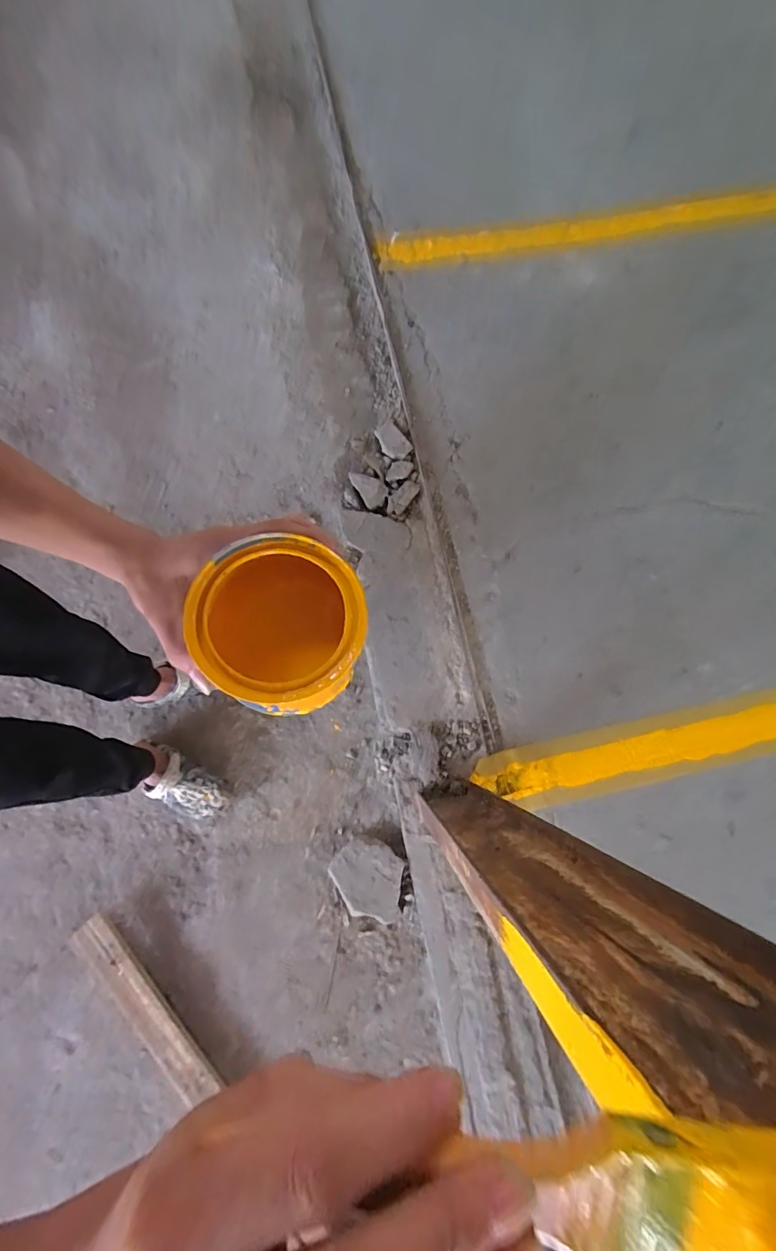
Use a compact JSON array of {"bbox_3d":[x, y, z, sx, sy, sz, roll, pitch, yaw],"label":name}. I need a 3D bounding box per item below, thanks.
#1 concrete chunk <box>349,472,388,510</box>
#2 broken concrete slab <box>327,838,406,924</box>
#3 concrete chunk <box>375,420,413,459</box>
[{"bbox_3d":[-0.047,-0.372,1.250,0.073,0.021,0.118,-32,80,-8],"label":"concrete chunk"},{"bbox_3d":[-0.049,0.565,1.054,0.157,0.030,0.151,11,77,1],"label":"broken concrete slab"},{"bbox_3d":[0.013,-0.507,1.289,0.077,0.037,0.122,-28,80,-7],"label":"concrete chunk"}]

